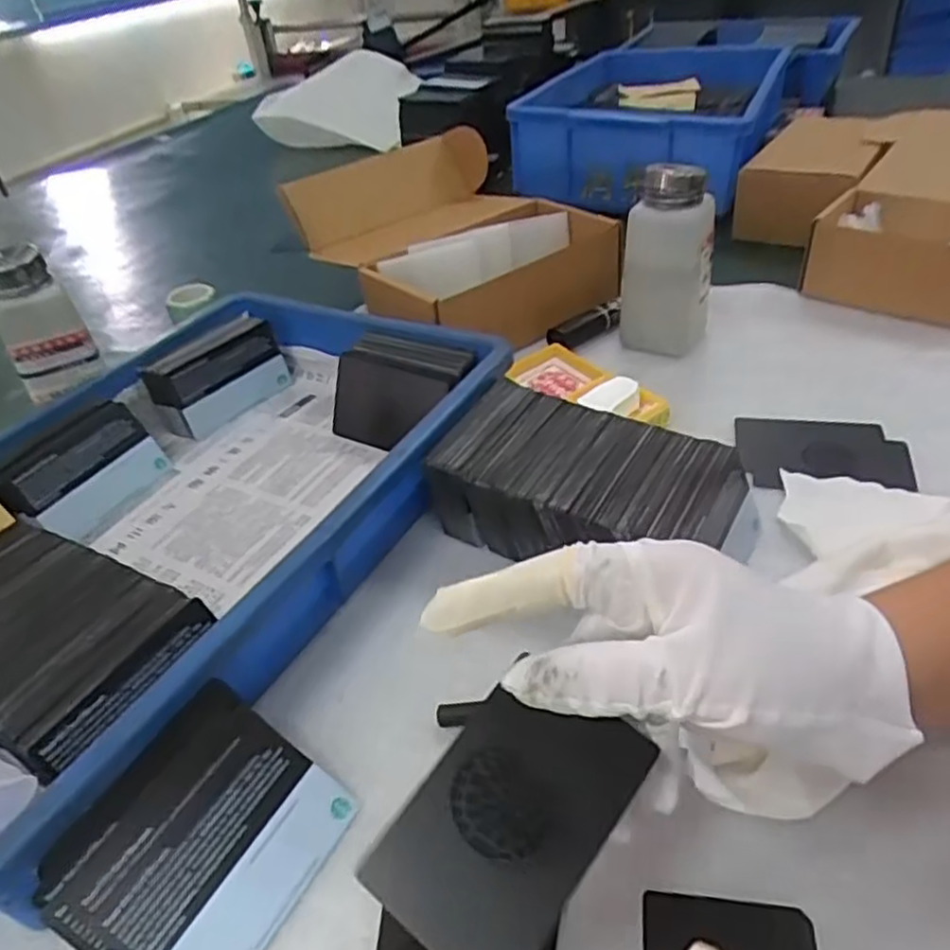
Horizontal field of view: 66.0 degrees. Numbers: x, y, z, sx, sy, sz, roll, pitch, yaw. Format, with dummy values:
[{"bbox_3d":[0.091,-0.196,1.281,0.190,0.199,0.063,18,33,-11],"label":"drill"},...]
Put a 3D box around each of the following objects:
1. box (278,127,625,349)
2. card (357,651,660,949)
[{"bbox_3d":[-0.012,-0.194,0.595,0.186,0.099,0.204,-31,44,-26],"label":"box"},{"bbox_3d":[0.010,0.101,0.221,0.054,0.004,0.082,32,66,21],"label":"card"}]

